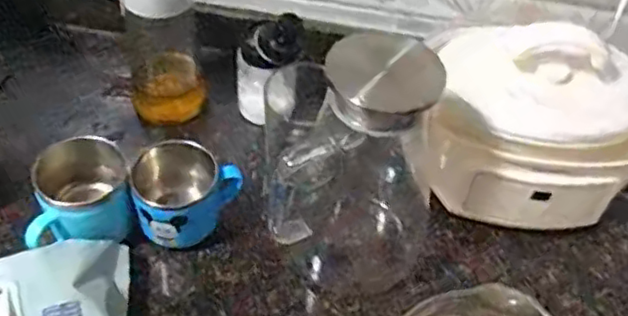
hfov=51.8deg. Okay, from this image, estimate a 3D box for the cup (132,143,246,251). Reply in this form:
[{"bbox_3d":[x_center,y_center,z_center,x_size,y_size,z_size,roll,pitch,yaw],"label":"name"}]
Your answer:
[{"bbox_3d":[-0.122,0.033,0.626,0.097,0.084,0.086,-9,50,-12],"label":"cup"}]

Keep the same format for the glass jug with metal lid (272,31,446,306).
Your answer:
[{"bbox_3d":[0.036,0.001,0.580,0.132,0.256,0.143,7,48,1],"label":"glass jug with metal lid"}]

